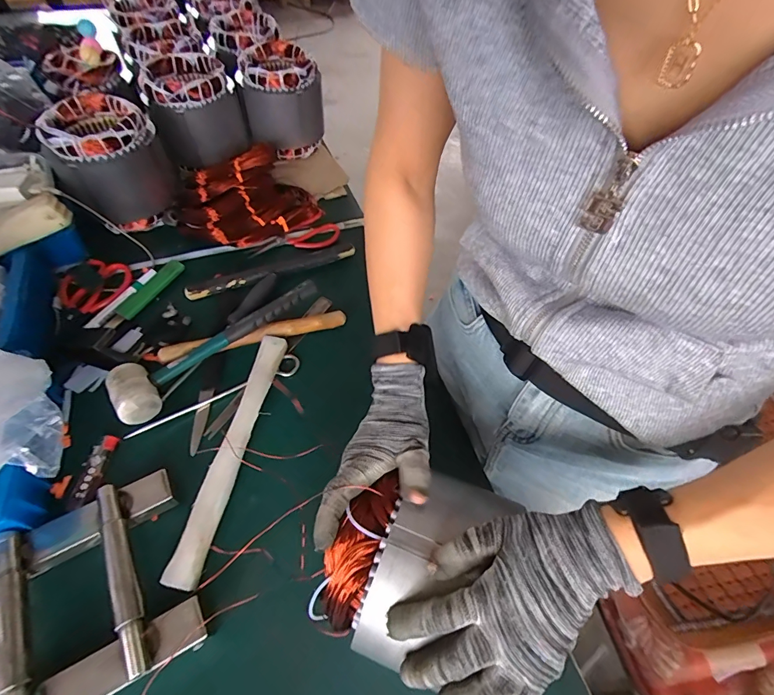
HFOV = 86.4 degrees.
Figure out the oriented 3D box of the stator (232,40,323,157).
[{"bbox_3d":[-0.202,-0.477,0.814,0.151,0.152,0.150,-17,58,-13],"label":"stator"}]

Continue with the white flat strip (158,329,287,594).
[{"bbox_3d":[-0.180,0.113,0.486,0.032,0.013,0.296,18,56,-7],"label":"white flat strip"}]

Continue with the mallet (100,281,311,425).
[{"bbox_3d":[-0.228,-0.011,0.558,0.288,0.049,0.071,-38,65,-24],"label":"mallet"}]

